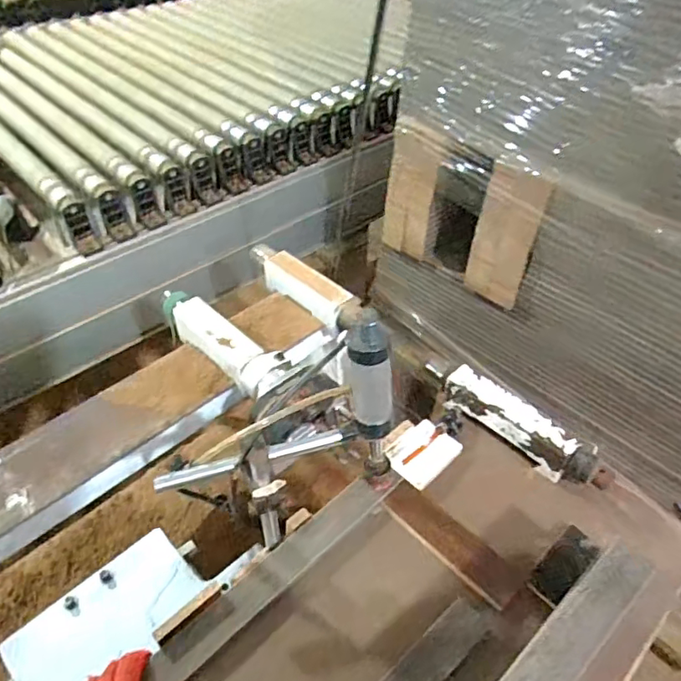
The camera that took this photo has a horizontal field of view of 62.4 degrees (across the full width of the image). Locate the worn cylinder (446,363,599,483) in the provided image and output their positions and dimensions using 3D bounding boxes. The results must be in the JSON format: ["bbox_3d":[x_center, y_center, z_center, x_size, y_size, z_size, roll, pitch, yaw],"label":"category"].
[{"bbox_3d":[0.254,0.122,0.811,0.043,0.059,0.225,-34,54,-31],"label":"worn cylinder"}]

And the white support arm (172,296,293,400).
[{"bbox_3d":[-0.195,0.007,0.959,0.269,0.058,0.073,35,53,30],"label":"white support arm"}]

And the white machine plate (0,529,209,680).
[{"bbox_3d":[-0.298,0.353,0.717,0.119,0.021,0.228,33,52,29],"label":"white machine plate"}]

